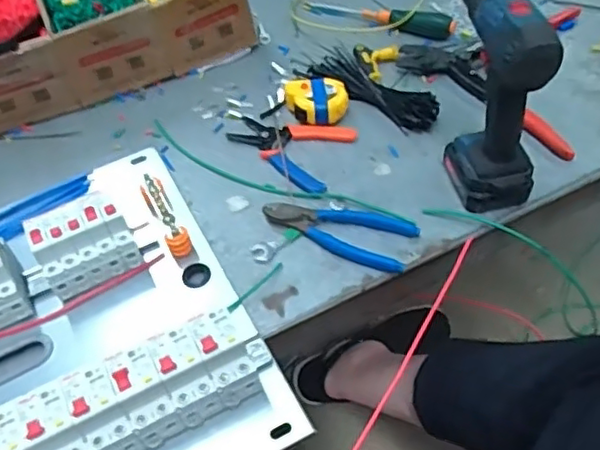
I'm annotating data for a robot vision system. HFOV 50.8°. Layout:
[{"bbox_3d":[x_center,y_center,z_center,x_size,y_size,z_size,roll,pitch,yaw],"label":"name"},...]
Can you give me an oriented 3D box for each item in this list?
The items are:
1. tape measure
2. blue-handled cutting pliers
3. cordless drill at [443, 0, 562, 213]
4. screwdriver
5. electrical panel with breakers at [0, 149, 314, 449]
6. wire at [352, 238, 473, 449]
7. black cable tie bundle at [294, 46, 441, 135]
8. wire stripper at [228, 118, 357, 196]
[{"bbox_3d":[0.021,-0.155,0.791,0.081,0.037,0.076,-3,51,3],"label":"tape measure"},{"bbox_3d":[0.040,0.003,0.672,0.160,0.019,0.061,20,56,20],"label":"blue-handled cutting pliers"},{"bbox_3d":[0.191,-0.137,0.645,0.067,0.220,0.152,-13,51,-5],"label":"cordless drill"},{"bbox_3d":[0.109,-0.304,0.915,0.229,0.037,0.032,21,56,21],"label":"screwdriver"},{"bbox_3d":[-0.224,0.086,0.589,0.324,0.089,0.402,-25,53,-14],"label":"electrical panel with breakers"},{"bbox_3d":[0.057,0.151,0.490,0.007,0.010,0.374,24,60,23],"label":"wire"},{"bbox_3d":[0.086,-0.175,0.798,0.193,0.034,0.049,32,61,27],"label":"black cable tie bundle"},{"bbox_3d":[-0.019,-0.097,0.763,0.144,0.011,0.102,19,55,19],"label":"wire stripper"}]

